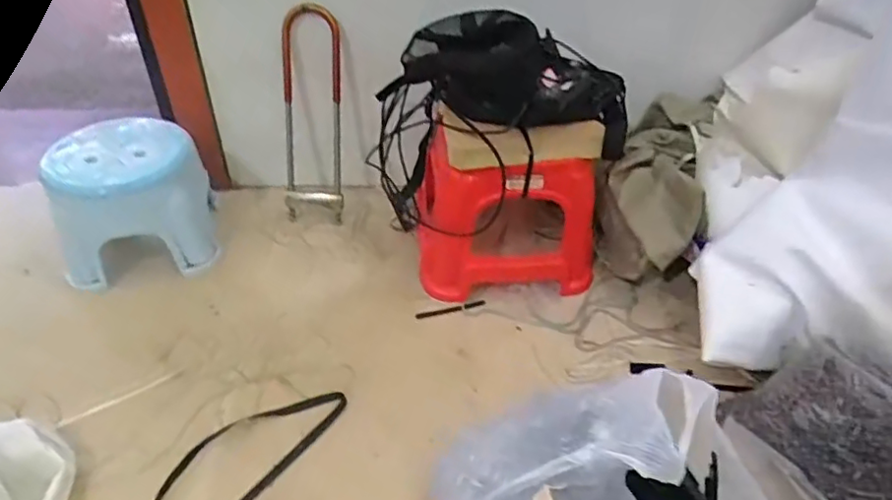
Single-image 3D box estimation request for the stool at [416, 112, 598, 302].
[{"bbox_3d":[0.107,-0.068,1.040,0.306,0.254,0.199,2,41,-2],"label":"stool"}]

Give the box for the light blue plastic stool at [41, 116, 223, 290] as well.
[{"bbox_3d":[-0.549,-0.093,1.069,0.235,0.227,0.216,-8,42,-13],"label":"light blue plastic stool"}]

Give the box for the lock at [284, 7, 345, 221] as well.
[{"bbox_3d":[-0.245,-0.237,1.106,0.110,0.399,0.043,9,29,7],"label":"lock"}]

